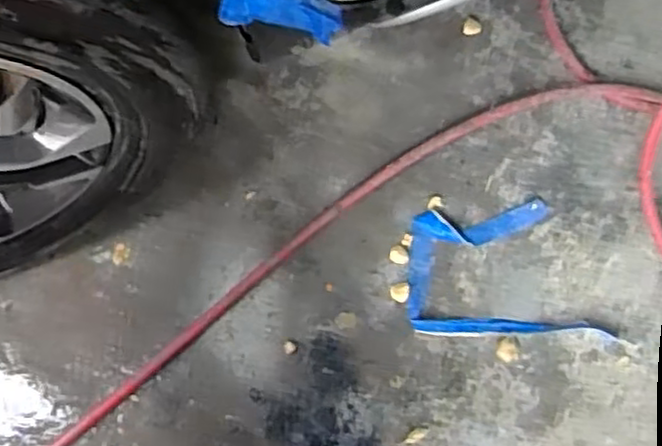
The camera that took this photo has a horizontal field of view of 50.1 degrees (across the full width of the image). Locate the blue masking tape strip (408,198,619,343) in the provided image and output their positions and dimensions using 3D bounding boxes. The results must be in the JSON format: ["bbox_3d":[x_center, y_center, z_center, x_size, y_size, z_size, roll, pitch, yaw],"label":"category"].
[{"bbox_3d":[0.211,0.056,0.864,0.232,0.009,0.164,-1,77,1],"label":"blue masking tape strip"}]

